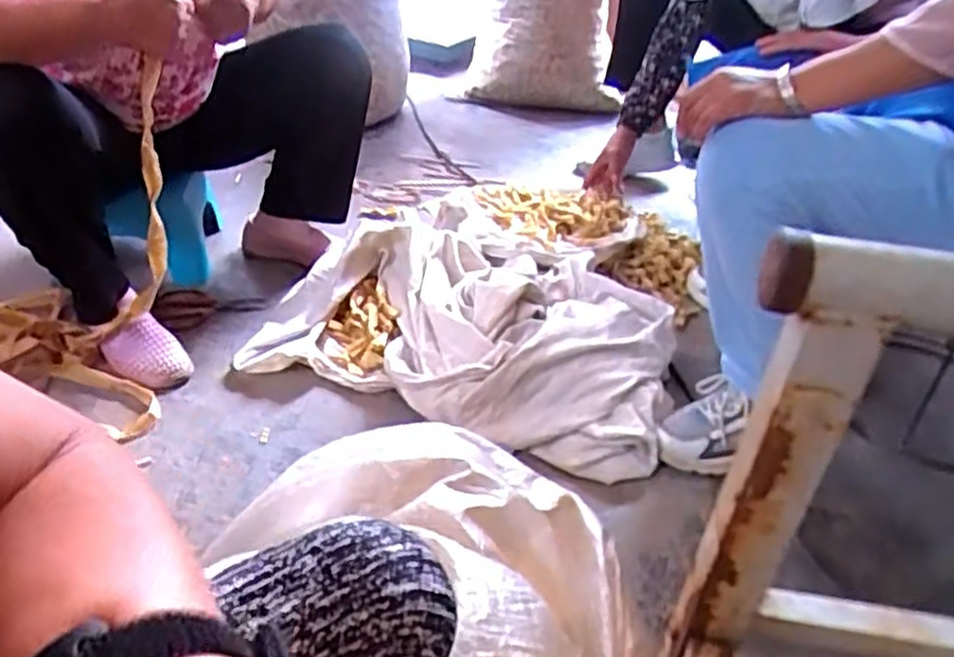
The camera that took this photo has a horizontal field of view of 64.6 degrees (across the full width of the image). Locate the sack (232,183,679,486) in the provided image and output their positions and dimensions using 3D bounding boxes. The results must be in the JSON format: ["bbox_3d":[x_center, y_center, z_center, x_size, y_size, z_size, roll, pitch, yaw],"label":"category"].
[{"bbox_3d":[0.029,-0.055,1.192,0.618,0.136,0.533,18,37,18],"label":"sack"}]

